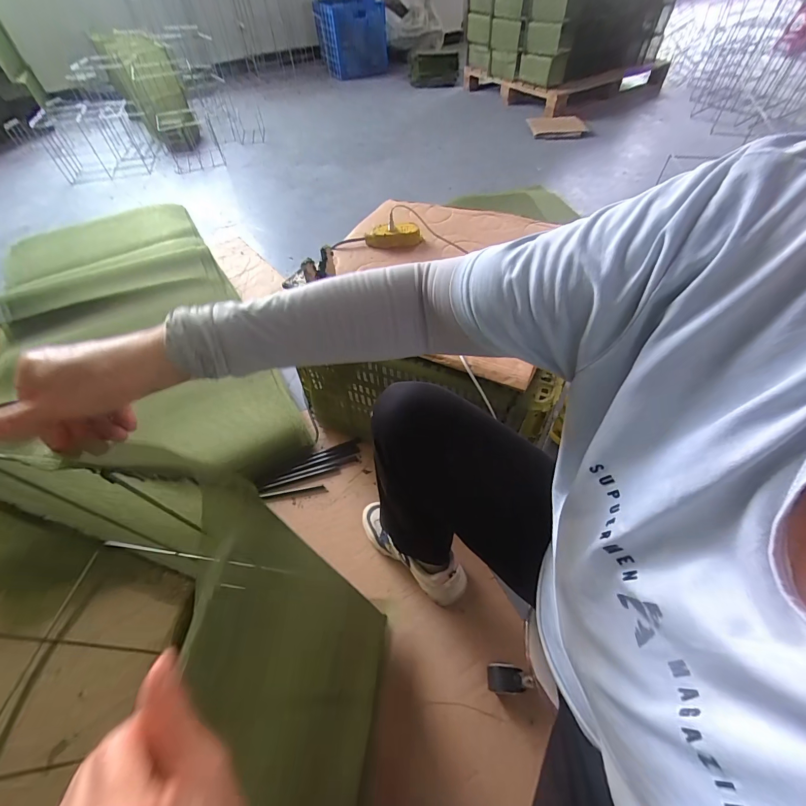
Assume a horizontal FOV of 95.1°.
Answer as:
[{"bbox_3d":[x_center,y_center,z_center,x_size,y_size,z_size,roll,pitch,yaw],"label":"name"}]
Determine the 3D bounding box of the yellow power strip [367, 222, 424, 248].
[{"bbox_3d":[-0.023,-0.411,0.908,0.139,0.039,0.053,-8,53,-3],"label":"yellow power strip"}]

